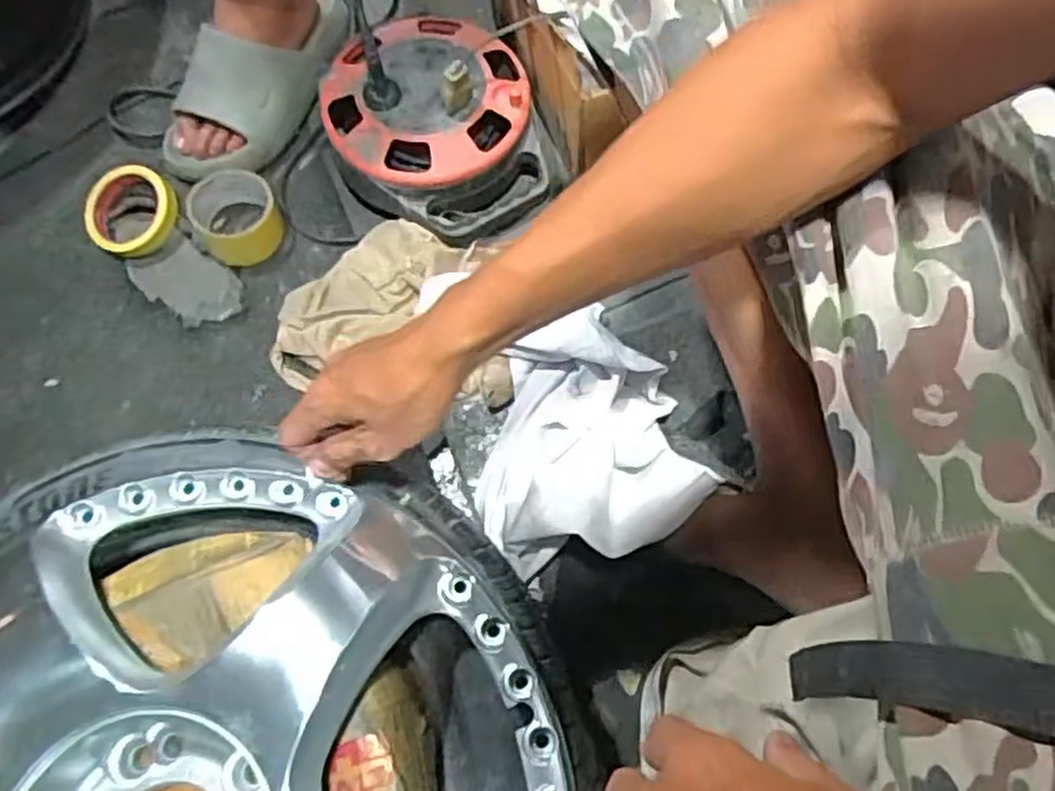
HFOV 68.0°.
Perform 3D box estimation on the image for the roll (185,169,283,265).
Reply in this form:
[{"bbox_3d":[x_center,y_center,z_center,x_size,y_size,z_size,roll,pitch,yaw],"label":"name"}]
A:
[{"bbox_3d":[-0.295,-0.182,0.793,0.086,0.052,0.090,-31,70,-10],"label":"roll"}]

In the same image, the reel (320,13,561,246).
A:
[{"bbox_3d":[-0.091,-0.272,0.769,0.203,0.117,0.235,-28,68,-7],"label":"reel"}]

